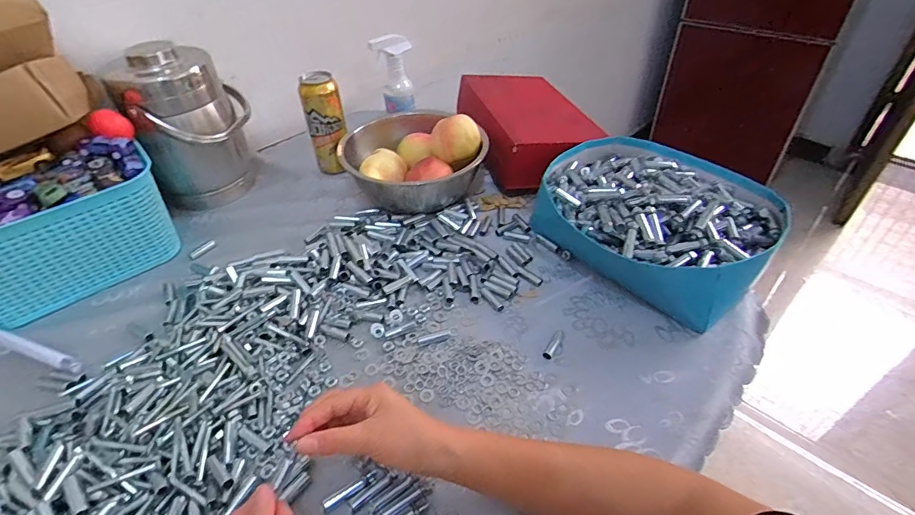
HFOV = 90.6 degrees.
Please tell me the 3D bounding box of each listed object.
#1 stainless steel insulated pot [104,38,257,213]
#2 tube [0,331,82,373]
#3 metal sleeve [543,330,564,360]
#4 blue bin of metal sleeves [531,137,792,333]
[{"bbox_3d":[-0.425,-0.205,0.727,0.134,0.240,0.143,-2,42,0],"label":"stainless steel insulated pot"},{"bbox_3d":[-0.572,0.094,0.541,0.296,0.020,0.028,9,43,12],"label":"tube"},{"bbox_3d":[0.113,0.102,0.531,0.012,0.009,0.042,22,47,24],"label":"metal sleeve"},{"bbox_3d":[0.263,-0.059,0.636,0.253,0.107,0.287,-34,51,-31],"label":"blue bin of metal sleeves"}]

